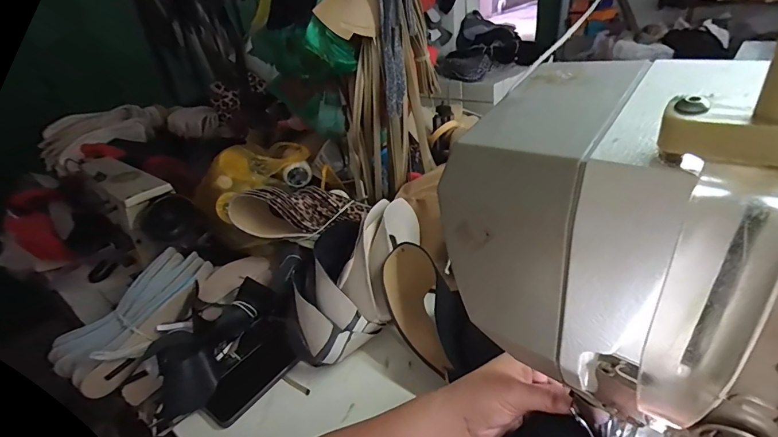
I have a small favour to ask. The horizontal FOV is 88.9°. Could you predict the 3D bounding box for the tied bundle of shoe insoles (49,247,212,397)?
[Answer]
[{"bbox_3d":[-0.431,0.163,0.687,0.131,0.061,0.262,13,53,32],"label":"tied bundle of shoe insoles"}]

